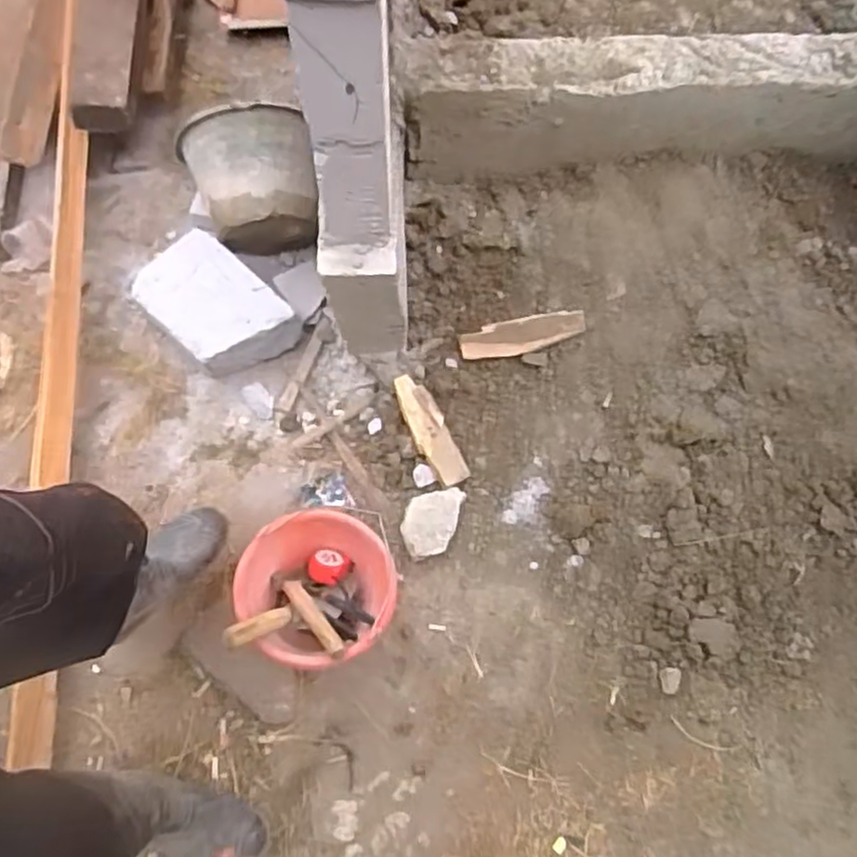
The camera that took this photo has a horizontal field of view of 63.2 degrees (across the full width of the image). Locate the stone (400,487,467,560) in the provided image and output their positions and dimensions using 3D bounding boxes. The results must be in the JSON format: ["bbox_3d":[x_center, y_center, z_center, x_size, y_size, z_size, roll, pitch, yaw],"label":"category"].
[{"bbox_3d":[0.003,0.163,1.246,0.092,0.040,0.136,15,70,3],"label":"stone"}]

